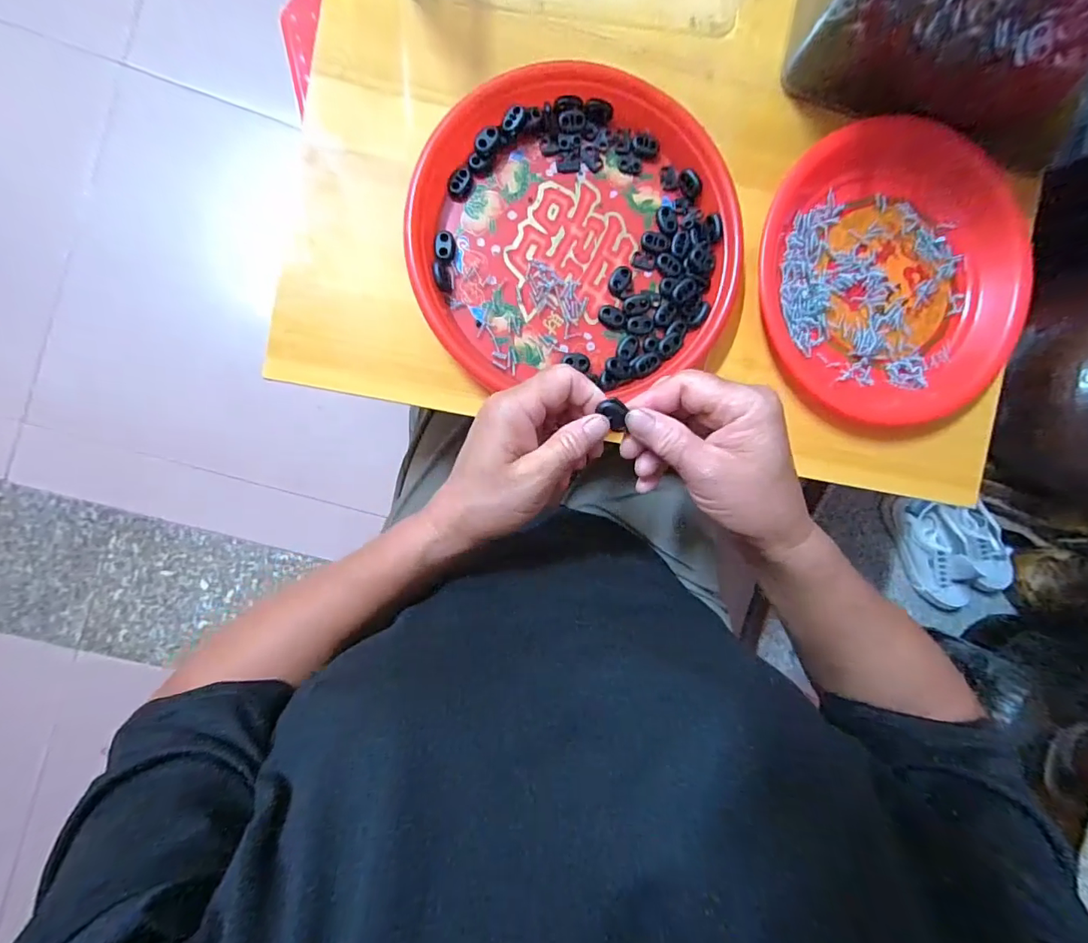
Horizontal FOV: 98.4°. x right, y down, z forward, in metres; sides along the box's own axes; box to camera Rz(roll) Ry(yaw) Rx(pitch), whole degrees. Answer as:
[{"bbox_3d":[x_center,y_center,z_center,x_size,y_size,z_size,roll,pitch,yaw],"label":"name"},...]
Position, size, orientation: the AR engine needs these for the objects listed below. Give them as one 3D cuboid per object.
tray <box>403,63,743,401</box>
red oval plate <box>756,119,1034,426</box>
[{"bbox_3d":[0.025,-0.175,0.346,0.231,0.023,0.221,3,92,-7],"label":"tray"},{"bbox_3d":[0.280,-0.152,0.377,0.227,0.028,0.214,0,92,-7],"label":"red oval plate"}]

